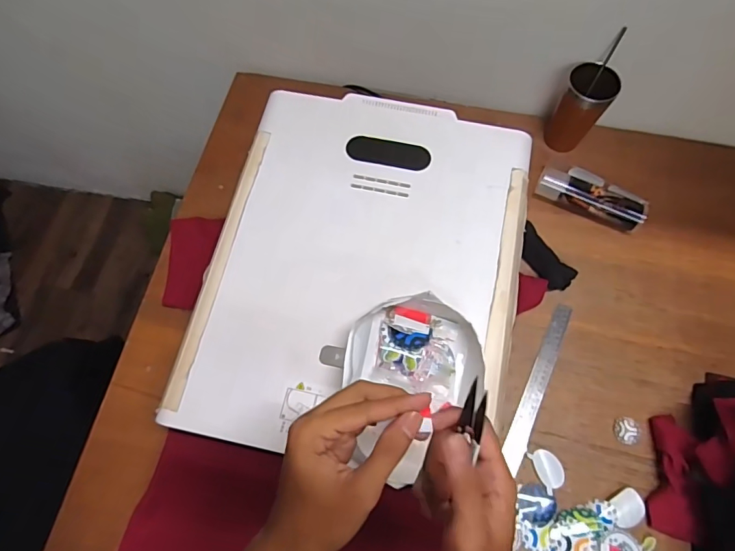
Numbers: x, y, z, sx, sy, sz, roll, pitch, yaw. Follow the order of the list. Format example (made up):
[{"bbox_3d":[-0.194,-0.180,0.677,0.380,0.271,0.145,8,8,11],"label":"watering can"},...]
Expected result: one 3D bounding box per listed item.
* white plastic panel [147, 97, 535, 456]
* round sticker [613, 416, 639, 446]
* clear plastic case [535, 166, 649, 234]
[{"bbox_3d":[-0.002,-0.026,0.607,0.400,0.033,0.504,11,68,4],"label":"white plastic panel"},{"bbox_3d":[0.391,0.234,0.685,0.038,0.004,0.040,0,68,0],"label":"round sticker"},{"bbox_3d":[0.396,-0.139,0.810,0.184,0.048,0.074,32,71,12],"label":"clear plastic case"}]

